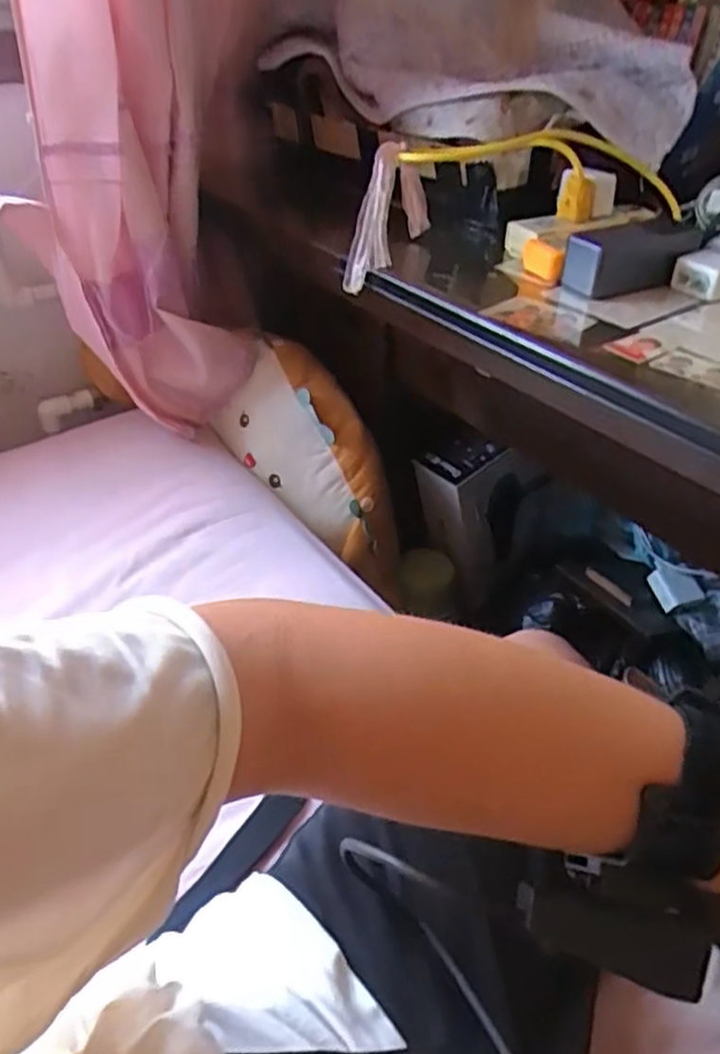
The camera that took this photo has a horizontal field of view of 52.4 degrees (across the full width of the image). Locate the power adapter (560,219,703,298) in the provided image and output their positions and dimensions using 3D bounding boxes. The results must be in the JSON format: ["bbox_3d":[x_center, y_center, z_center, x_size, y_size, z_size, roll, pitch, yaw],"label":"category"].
[{"bbox_3d":[0.263,-0.261,0.708,0.128,0.052,0.057,-10,40,-13],"label":"power adapter"}]

